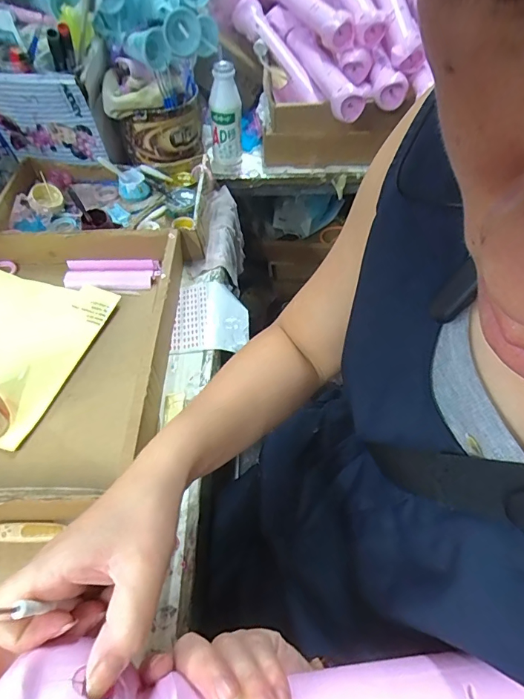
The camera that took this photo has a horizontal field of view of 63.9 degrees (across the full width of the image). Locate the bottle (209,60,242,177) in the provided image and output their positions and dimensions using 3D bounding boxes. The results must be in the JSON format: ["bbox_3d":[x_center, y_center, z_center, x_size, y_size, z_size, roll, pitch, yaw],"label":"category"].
[{"bbox_3d":[-0.058,-0.362,0.671,0.052,0.148,0.051,-3,53,-3],"label":"bottle"}]

